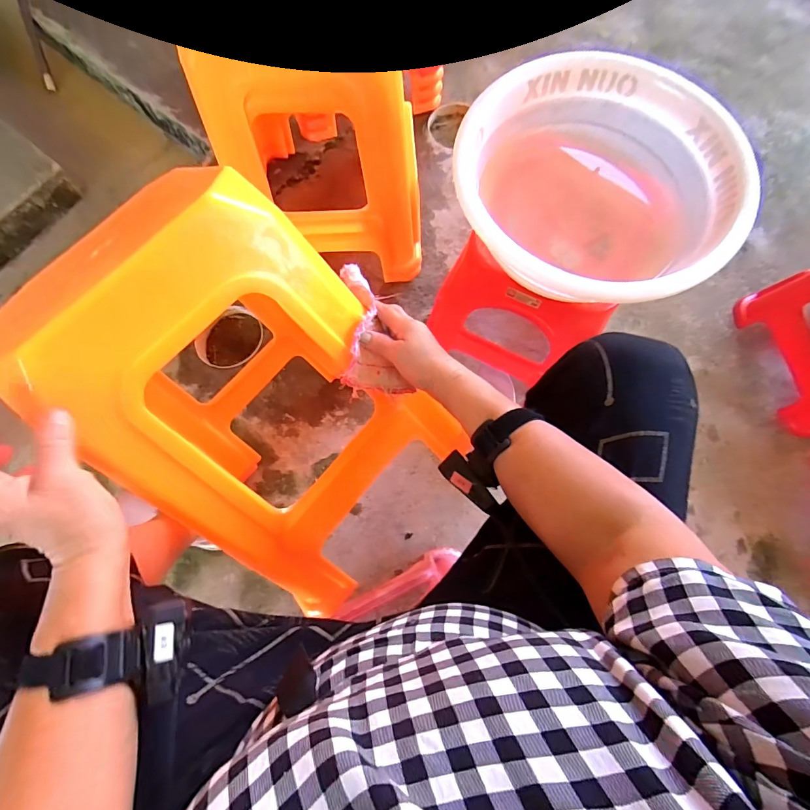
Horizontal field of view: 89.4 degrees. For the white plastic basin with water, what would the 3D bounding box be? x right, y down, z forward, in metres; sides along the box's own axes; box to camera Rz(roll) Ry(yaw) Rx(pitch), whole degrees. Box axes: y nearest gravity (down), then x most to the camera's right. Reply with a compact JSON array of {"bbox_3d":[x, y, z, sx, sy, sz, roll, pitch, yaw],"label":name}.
[{"bbox_3d":[0.257,-0.297,0.591,0.369,0.153,0.352,0,76,-1],"label":"white plastic basin with water"}]

